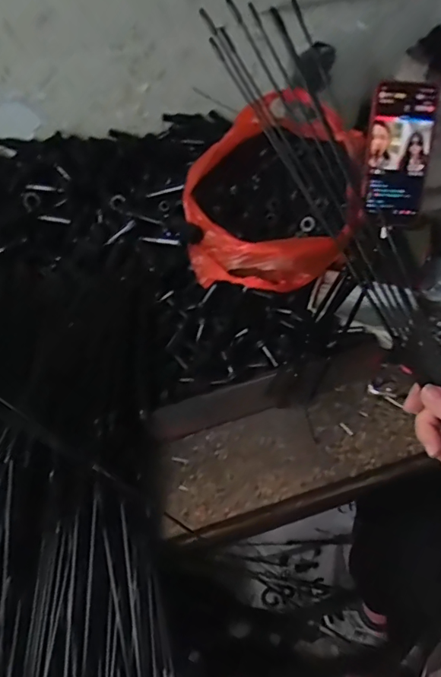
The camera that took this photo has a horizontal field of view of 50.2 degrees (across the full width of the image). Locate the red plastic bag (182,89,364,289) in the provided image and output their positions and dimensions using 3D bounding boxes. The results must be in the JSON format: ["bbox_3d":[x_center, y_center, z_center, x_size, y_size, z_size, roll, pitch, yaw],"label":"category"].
[{"bbox_3d":[0.063,-0.190,0.624,0.234,0.157,0.238,-18,50,-12],"label":"red plastic bag"}]

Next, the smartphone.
[{"bbox_3d":[0.214,-0.222,0.568,0.076,0.153,0.016,-1,20,-2],"label":"smartphone"}]

